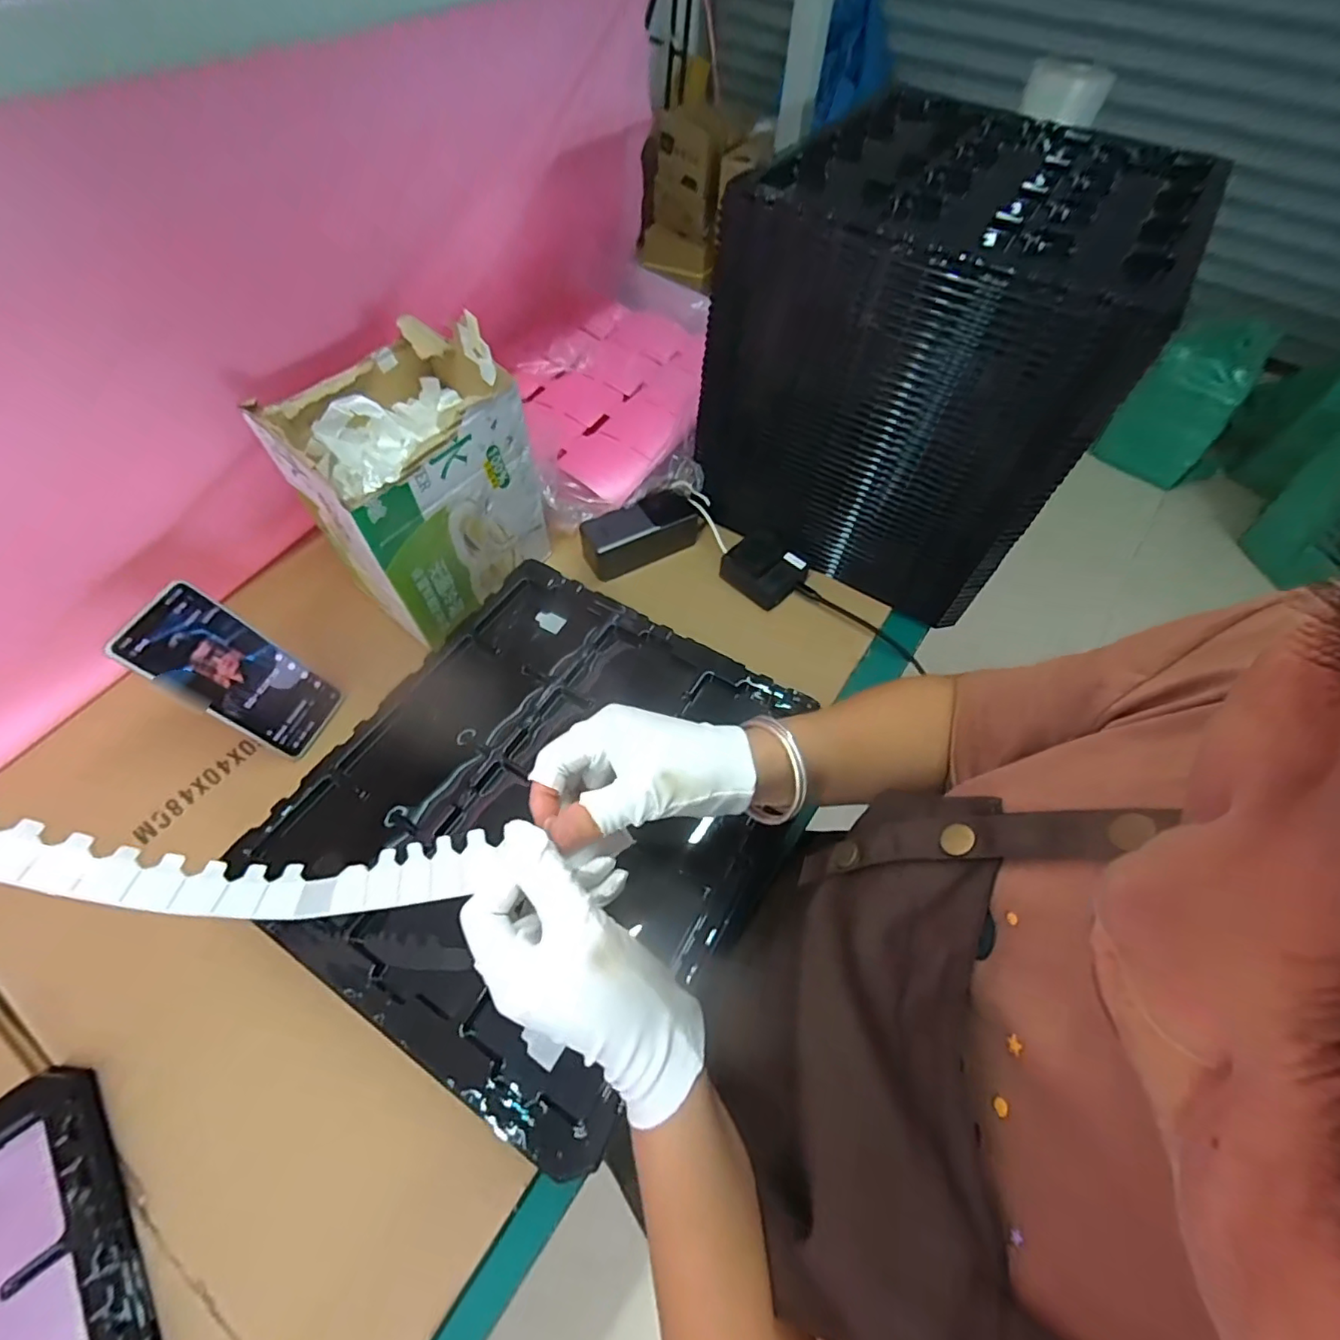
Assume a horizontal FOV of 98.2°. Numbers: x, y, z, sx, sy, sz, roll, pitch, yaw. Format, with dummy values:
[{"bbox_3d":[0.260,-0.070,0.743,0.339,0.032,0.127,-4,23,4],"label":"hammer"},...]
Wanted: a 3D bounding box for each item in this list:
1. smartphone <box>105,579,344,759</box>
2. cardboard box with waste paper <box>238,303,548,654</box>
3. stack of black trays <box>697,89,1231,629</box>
[{"bbox_3d":[-0.374,0.004,0.507,0.010,0.164,0.079,-2,52,34],"label":"smartphone"},{"bbox_3d":[-0.238,-0.182,0.563,0.168,0.187,0.192,40,65,20],"label":"cardboard box with waste paper"},{"bbox_3d":[0.286,-0.356,0.622,0.330,0.292,0.428,30,62,16],"label":"stack of black trays"}]

